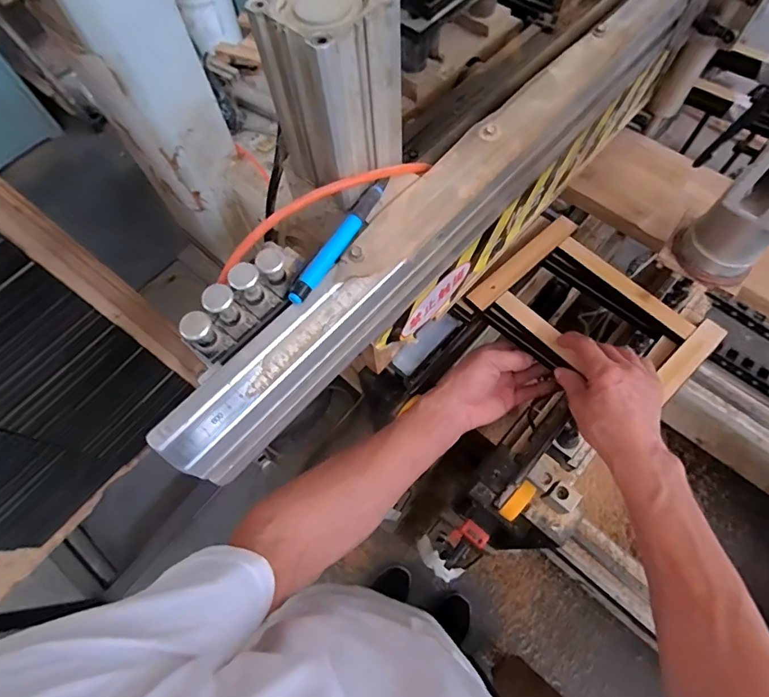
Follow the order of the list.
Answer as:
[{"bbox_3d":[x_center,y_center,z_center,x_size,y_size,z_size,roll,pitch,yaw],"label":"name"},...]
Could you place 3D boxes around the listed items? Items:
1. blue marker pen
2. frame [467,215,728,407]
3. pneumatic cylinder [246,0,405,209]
[{"bbox_3d":[-0.030,-0.079,0.316,0.011,0.009,0.117,28,70,14],"label":"blue marker pen"},{"bbox_3d":[0.243,-0.035,0.531,0.168,0.037,0.234,-42,70,-14],"label":"frame"},{"bbox_3d":[-0.032,-0.164,0.294,0.068,0.113,0.064,-39,70,-13],"label":"pneumatic cylinder"}]

